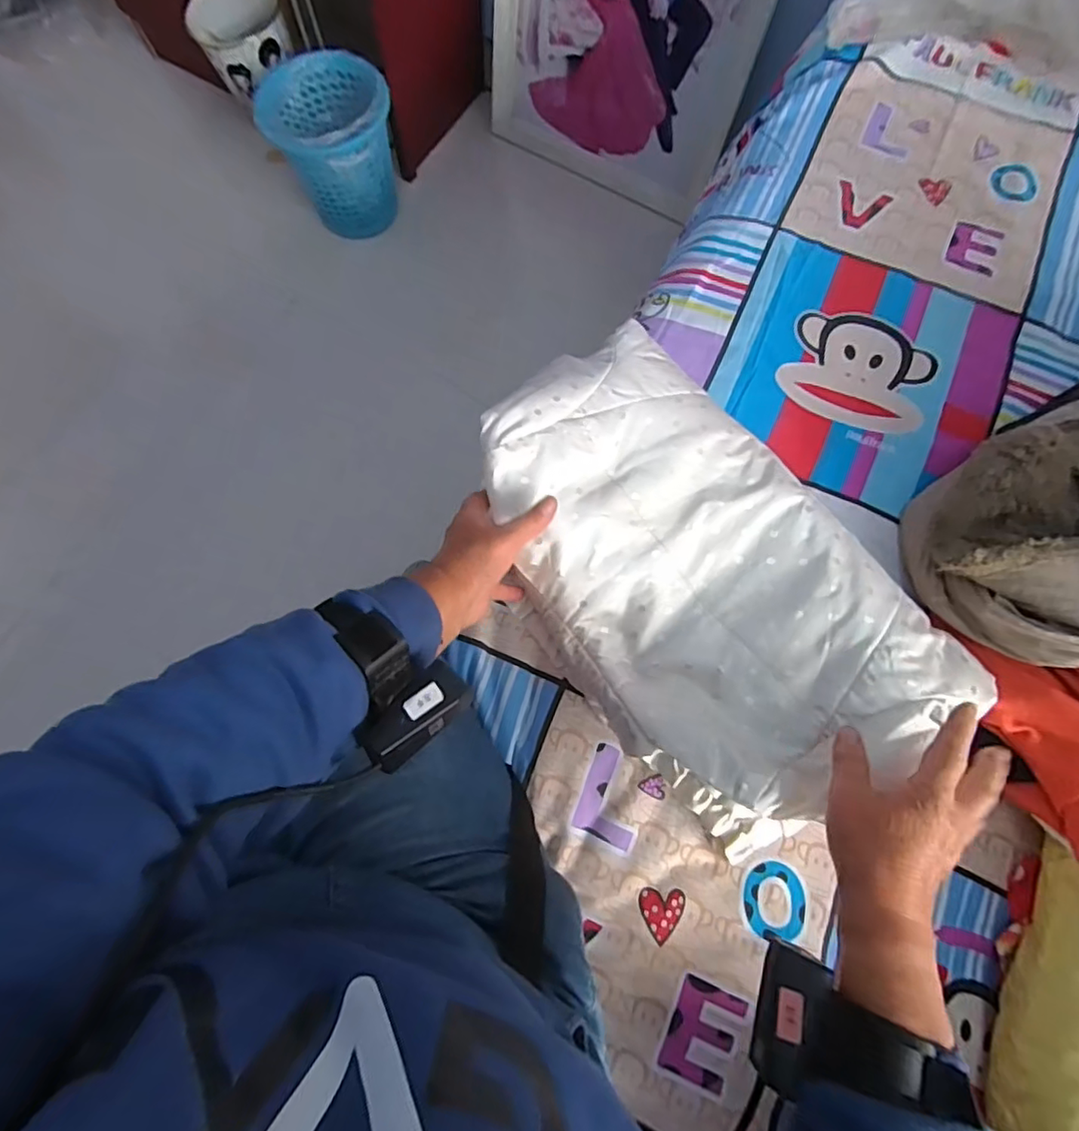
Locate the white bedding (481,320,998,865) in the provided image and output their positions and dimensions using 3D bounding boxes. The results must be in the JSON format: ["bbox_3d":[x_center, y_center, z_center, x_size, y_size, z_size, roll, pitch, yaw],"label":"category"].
[{"bbox_3d":[0.132,0.003,0.497,0.260,0.071,0.442,-34,77,-9],"label":"white bedding"}]

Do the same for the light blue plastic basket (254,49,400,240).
[{"bbox_3d":[-0.459,-0.947,1.324,0.259,0.258,0.279,0,74,0],"label":"light blue plastic basket"}]

